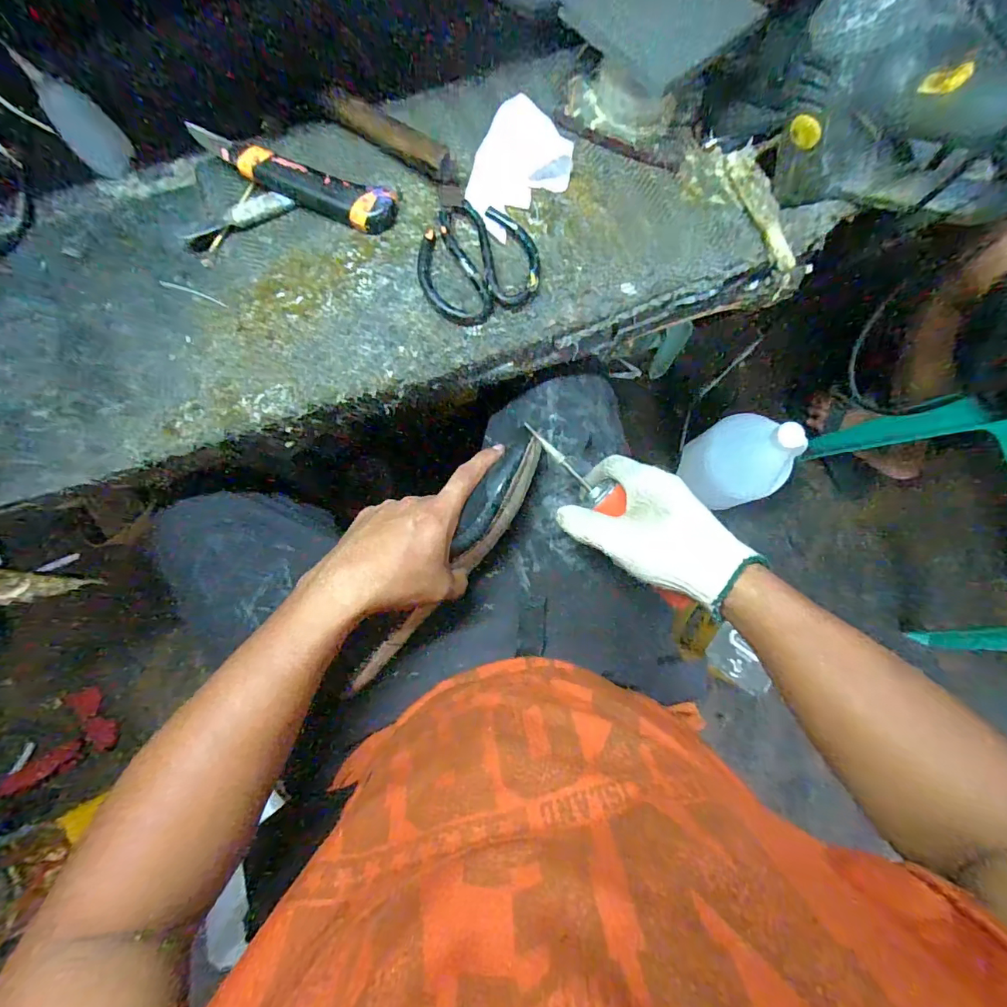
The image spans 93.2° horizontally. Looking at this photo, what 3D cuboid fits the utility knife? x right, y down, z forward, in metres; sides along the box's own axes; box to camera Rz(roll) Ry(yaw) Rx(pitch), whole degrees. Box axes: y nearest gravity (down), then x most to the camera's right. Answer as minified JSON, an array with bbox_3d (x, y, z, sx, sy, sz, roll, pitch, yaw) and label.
[{"bbox_3d":[-0.183,-0.281,0.412,0.178,0.025,0.037,20,82,3],"label":"utility knife"}]

